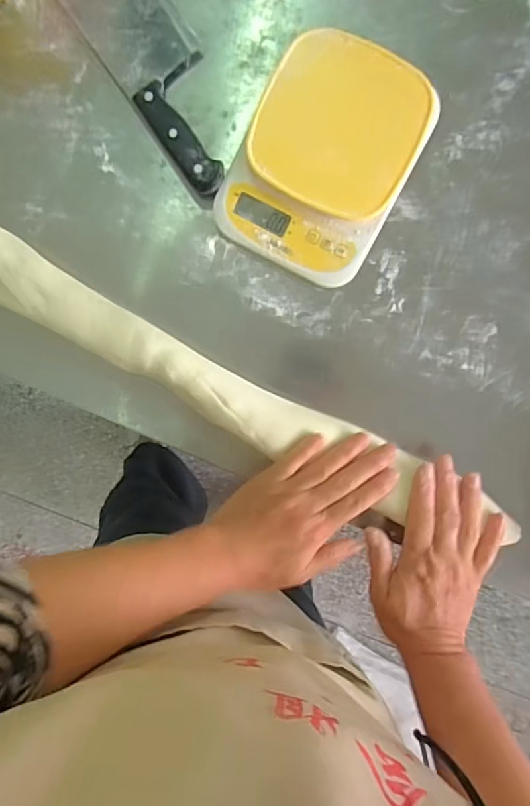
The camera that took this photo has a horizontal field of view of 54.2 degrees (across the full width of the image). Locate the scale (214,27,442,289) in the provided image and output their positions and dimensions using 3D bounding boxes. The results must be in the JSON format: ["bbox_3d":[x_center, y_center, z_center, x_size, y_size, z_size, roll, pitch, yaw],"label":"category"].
[{"bbox_3d":[0.054,-0.220,0.470,0.152,0.036,0.199,27,96,0],"label":"scale"}]

